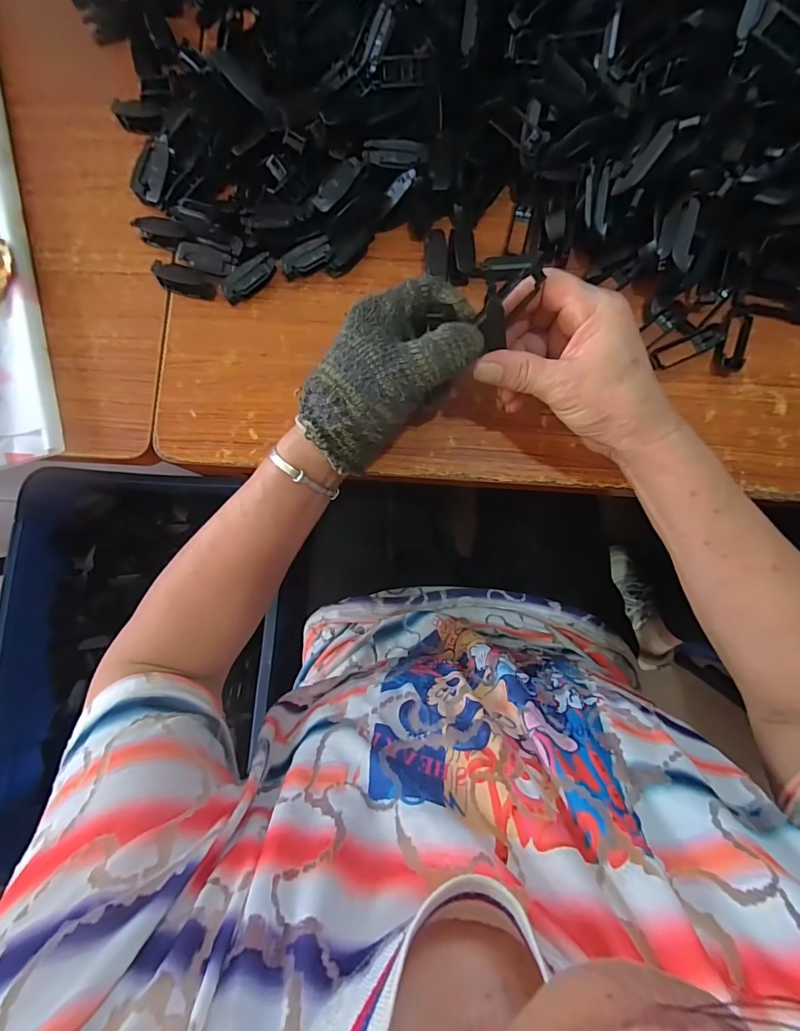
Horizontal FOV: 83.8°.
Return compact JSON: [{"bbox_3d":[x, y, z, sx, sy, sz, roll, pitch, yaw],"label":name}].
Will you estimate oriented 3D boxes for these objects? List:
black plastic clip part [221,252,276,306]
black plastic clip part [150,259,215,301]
[{"bbox_3d":[-0.124,-0.195,0.366,0.049,0.021,0.016,-36,84,-1],"label":"black plastic clip part"},{"bbox_3d":[-0.179,-0.196,0.371,0.052,0.015,0.020,22,86,5],"label":"black plastic clip part"}]

